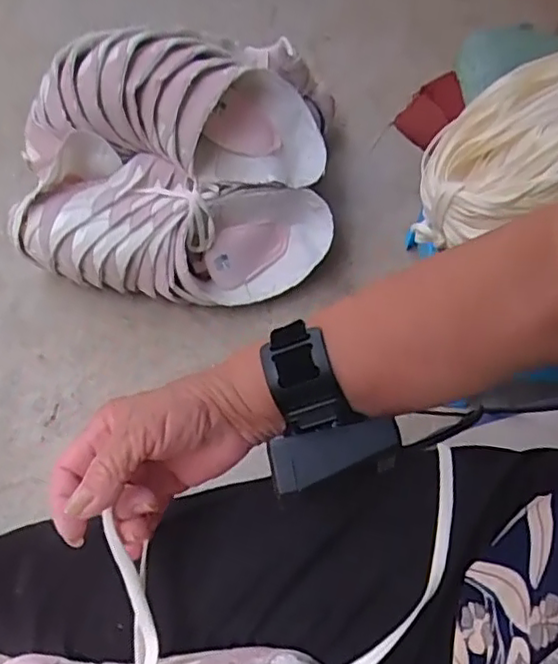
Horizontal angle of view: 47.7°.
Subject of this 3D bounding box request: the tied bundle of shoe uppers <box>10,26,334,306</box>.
[{"bbox_3d":[-0.144,-0.255,0.883,0.432,0.231,0.370,-4,58,1],"label":"tied bundle of shoe uppers"}]

